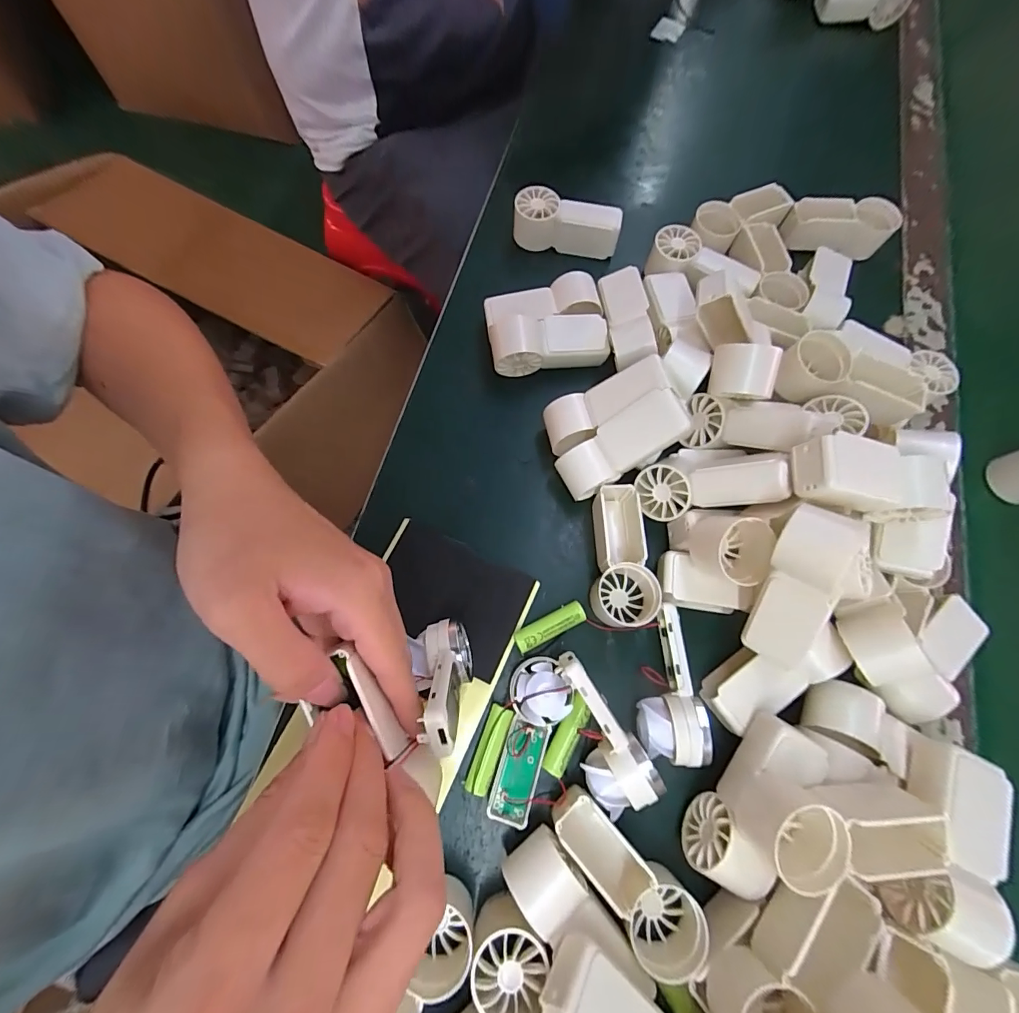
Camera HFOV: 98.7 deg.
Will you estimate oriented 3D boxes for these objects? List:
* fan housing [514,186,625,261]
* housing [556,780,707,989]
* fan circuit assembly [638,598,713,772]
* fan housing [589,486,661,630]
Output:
[{"bbox_3d":[0.052,-0.255,0.401,0.093,0.045,0.031,10,72,1],"label":"fan housing"},{"bbox_3d":[0.063,0.208,0.245,0.101,0.033,0.038,43,75,11],"label":"housing"},{"bbox_3d":[0.098,0.111,0.279,0.039,0.031,0.090,3,72,-2],"label":"fan circuit assembly"},{"bbox_3d":[0.080,0.033,0.304,0.039,0.031,0.093,5,72,-1],"label":"fan housing"}]

